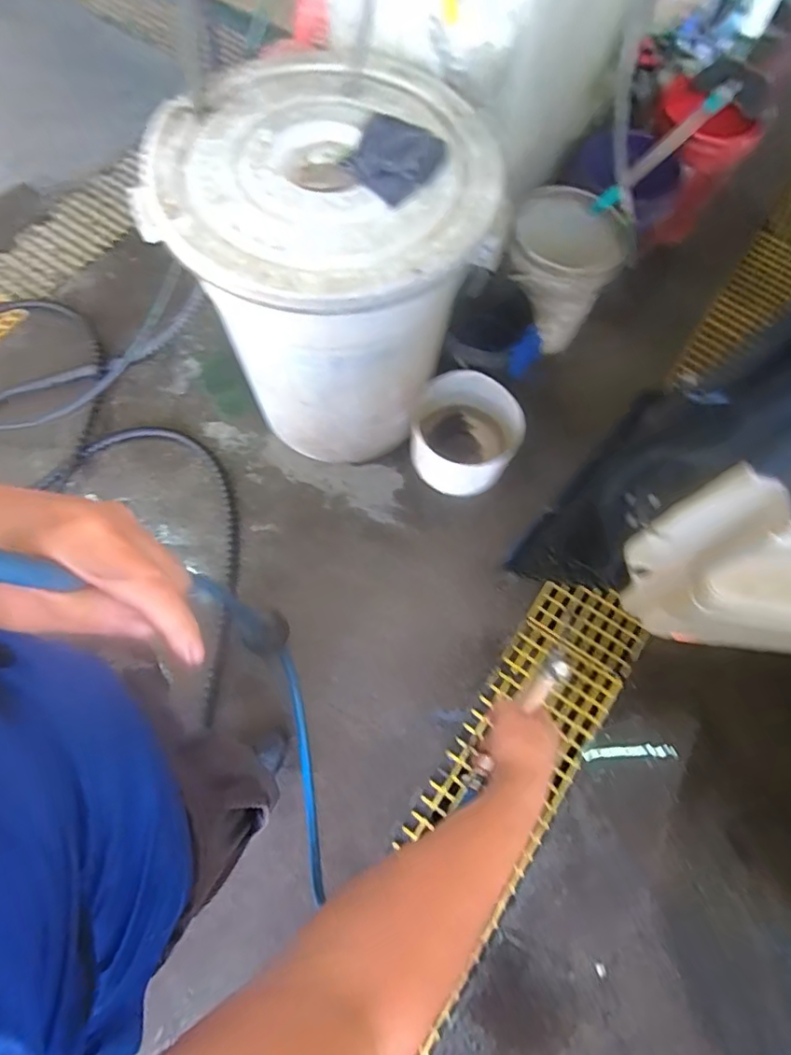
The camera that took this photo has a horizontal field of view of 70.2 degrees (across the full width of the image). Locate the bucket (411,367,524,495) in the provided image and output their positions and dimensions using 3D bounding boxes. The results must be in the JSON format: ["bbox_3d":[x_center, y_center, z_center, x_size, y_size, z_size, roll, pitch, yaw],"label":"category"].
[{"bbox_3d":[0.189,-0.250,1.570,0.282,0.215,0.300,1,69,-3],"label":"bucket"}]

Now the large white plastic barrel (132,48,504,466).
[{"bbox_3d":[-0.143,-0.531,1.344,0.665,0.753,0.609,4,68,-2],"label":"large white plastic barrel"}]

